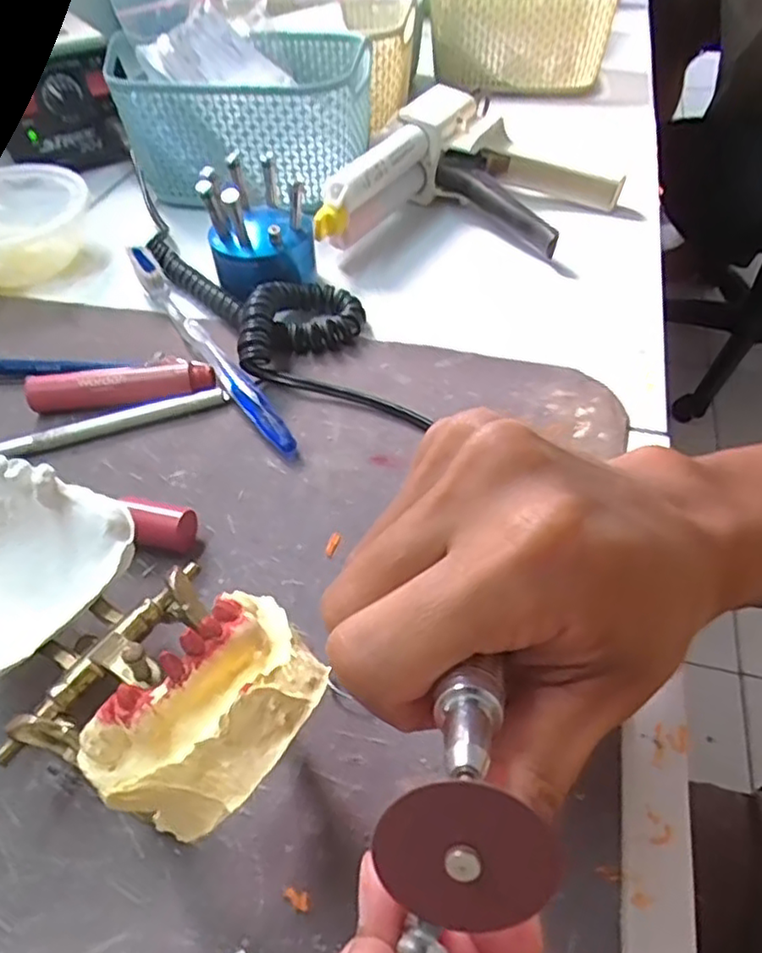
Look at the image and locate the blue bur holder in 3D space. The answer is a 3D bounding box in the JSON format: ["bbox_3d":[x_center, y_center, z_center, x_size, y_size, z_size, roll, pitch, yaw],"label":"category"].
[{"bbox_3d":[-0.069,-0.144,0.375,0.057,0.064,0.056,-11,48,-8],"label":"blue bur holder"}]

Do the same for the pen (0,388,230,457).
[{"bbox_3d":[-0.129,-0.024,0.309,0.113,0.009,0.007,-18,50,-13],"label":"pen"}]

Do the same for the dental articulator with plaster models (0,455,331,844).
[{"bbox_3d":[-0.079,0.041,0.183,0.144,0.054,0.069,17,49,35],"label":"dental articulator with plaster models"}]

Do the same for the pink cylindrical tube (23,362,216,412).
[{"bbox_3d":[-0.126,-0.044,0.322,0.088,0.016,0.016,-6,48,-3],"label":"pink cylindrical tube"}]

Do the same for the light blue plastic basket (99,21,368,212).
[{"bbox_3d":[-0.085,-0.258,0.471,0.154,0.079,0.123,8,49,10],"label":"light blue plastic basket"}]

